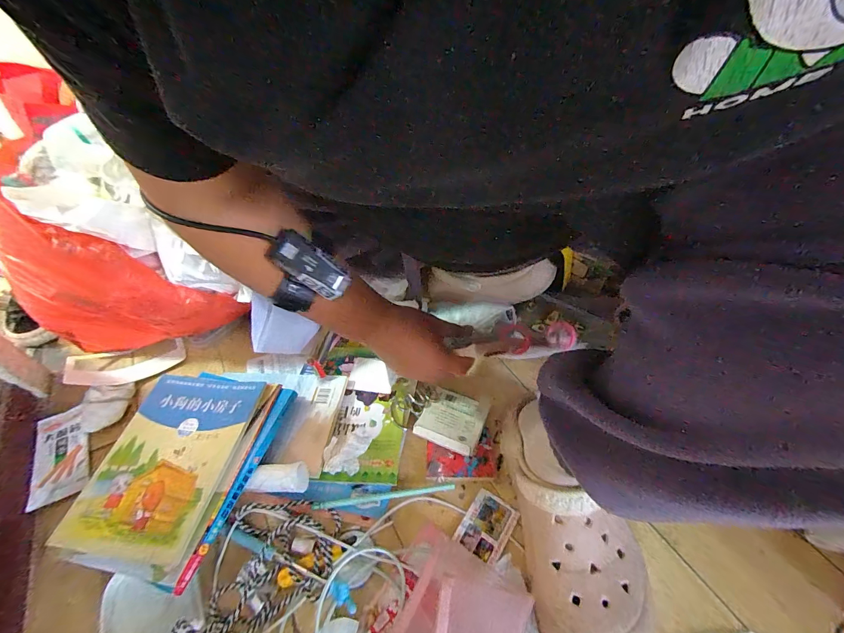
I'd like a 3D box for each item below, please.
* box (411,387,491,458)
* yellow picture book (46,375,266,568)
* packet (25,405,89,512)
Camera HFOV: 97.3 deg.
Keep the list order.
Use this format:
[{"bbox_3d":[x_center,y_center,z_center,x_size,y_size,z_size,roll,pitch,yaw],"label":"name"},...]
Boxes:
[{"bbox_3d":[0.042,0.139,0.511,0.082,0.012,0.087,20,52,20],"label":"box"},{"bbox_3d":[-0.312,0.172,0.460,0.162,0.007,0.218,2,50,8],"label":"yellow picture book"},{"bbox_3d":[-0.497,0.185,0.512,0.057,0.016,0.139,-10,56,-31],"label":"packet"}]

